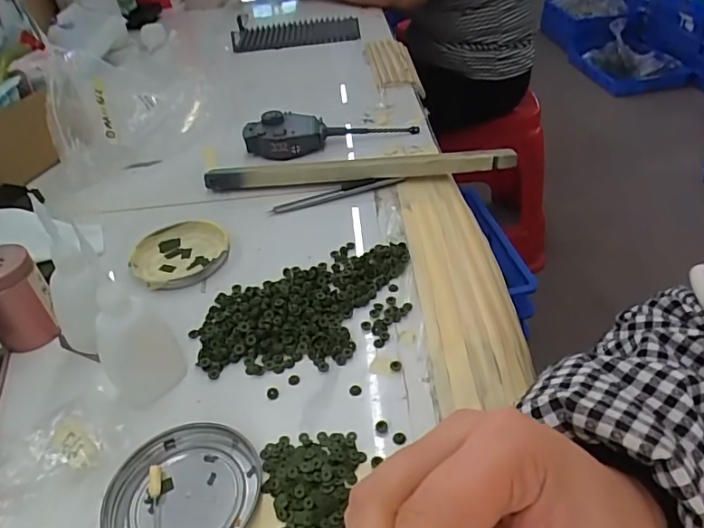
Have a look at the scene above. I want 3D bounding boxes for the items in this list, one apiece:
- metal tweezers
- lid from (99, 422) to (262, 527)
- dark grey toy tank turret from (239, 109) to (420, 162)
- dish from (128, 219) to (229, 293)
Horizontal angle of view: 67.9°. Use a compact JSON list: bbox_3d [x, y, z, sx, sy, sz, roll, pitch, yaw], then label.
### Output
[{"bbox_3d":[-0.014,-0.068,0.494,0.126,0.009,0.013,-12,40,-9],"label":"metal tweezers"},{"bbox_3d":[-0.088,0.119,0.273,0.072,0.009,0.081,26,48,33],"label":"lid"},{"bbox_3d":[-0.023,-0.145,0.567,0.185,0.032,0.048,-6,39,-1],"label":"dark grey toy tank turret"},{"bbox_3d":[-0.145,-0.011,0.438,0.077,0.012,0.081,-3,39,3],"label":"dish"}]

